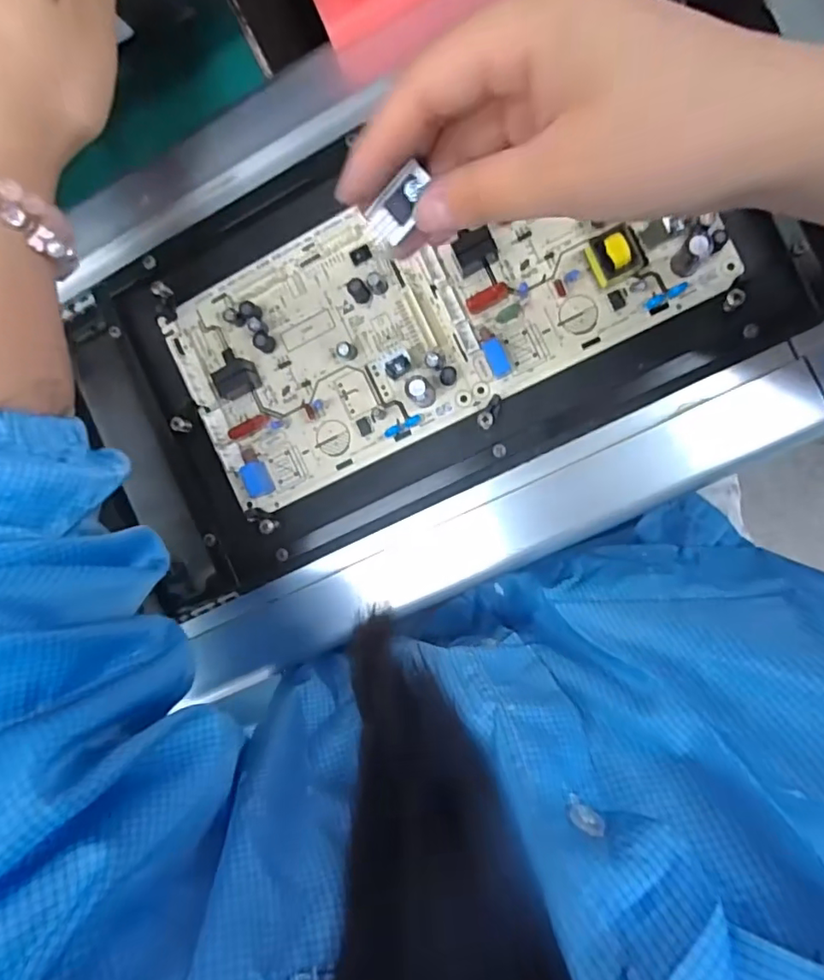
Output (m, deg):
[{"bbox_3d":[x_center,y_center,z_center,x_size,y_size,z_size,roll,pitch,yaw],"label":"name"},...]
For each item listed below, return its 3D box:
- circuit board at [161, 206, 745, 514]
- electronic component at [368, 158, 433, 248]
[{"bbox_3d":[0.005,-0.099,0.290,0.275,0.020,0.125,-25,89,9],"label":"circuit board"},{"bbox_3d":[-0.004,-0.102,0.200,0.013,0.006,0.028,42,107,5],"label":"electronic component"}]

